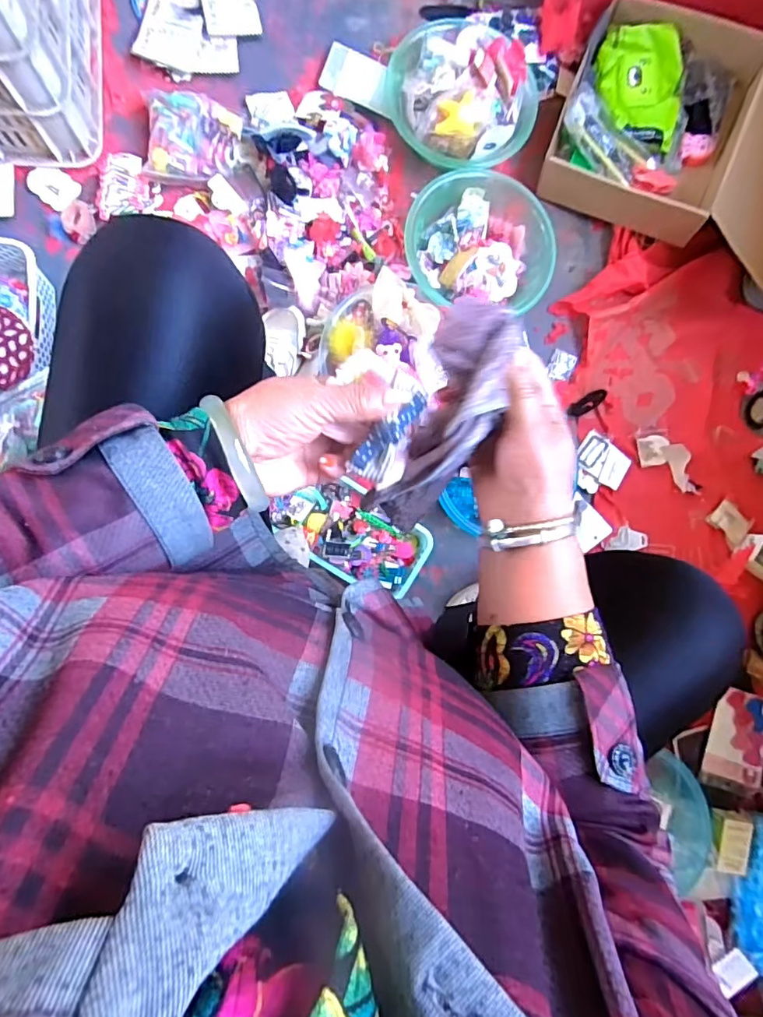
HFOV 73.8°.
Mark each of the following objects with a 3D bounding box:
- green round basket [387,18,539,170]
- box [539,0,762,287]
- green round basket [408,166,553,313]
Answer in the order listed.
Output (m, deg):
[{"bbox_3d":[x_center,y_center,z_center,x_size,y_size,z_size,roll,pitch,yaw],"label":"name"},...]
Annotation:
[{"bbox_3d":[0.128,-0.653,0.798,0.219,0.094,0.217,0,87,-7],"label":"green round basket"},{"bbox_3d":[0.582,-0.591,0.845,0.583,0.122,0.388,19,85,-6],"label":"box"},{"bbox_3d":[0.155,-0.416,0.818,0.238,0.062,0.229,8,86,-7],"label":"green round basket"}]

